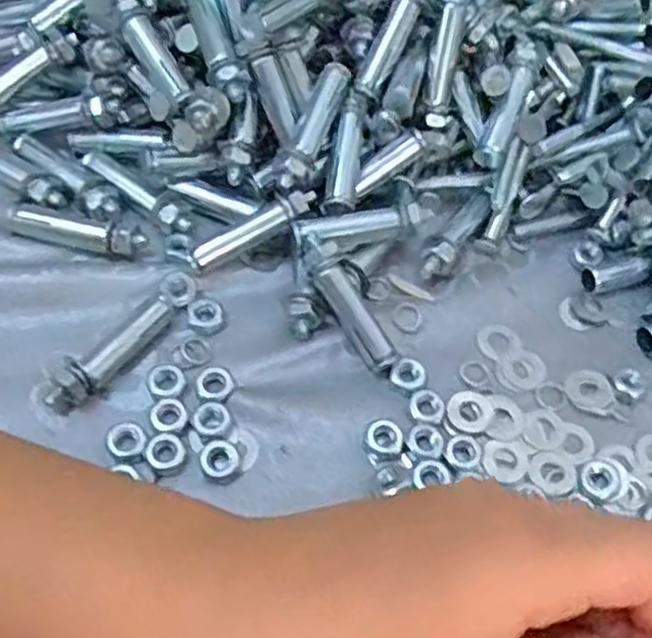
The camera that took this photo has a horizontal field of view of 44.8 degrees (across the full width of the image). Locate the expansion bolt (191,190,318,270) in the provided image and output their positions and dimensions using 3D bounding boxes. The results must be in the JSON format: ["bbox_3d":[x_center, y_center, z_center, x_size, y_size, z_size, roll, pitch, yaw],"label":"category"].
[{"bbox_3d":[-0.027,-0.035,0.304,0.052,0.010,0.009,-31,64,-5],"label":"expansion bolt"}]

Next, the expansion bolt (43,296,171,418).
[{"bbox_3d":[-0.078,0.010,0.281,0.014,0.012,0.055,30,60,14],"label":"expansion bolt"}]

